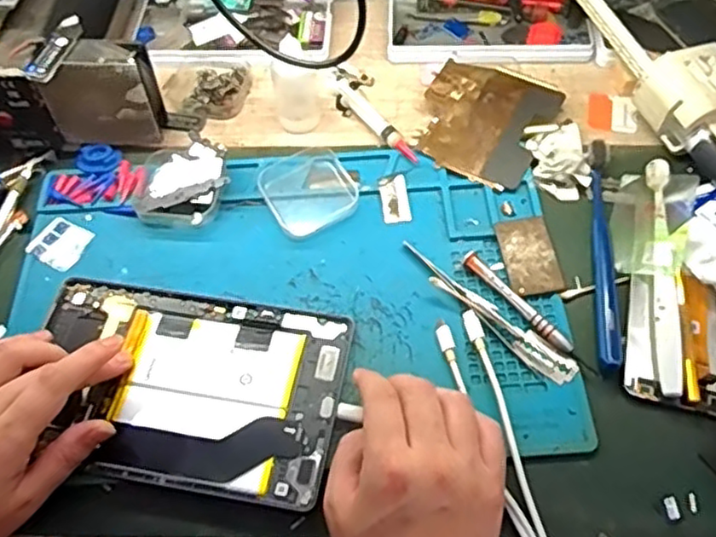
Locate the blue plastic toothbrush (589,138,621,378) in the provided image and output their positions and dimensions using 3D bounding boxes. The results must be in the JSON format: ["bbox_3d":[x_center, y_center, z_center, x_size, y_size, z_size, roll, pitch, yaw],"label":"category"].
[{"bbox_3d":[0.171,-0.014,0.482,0.016,0.015,0.186,6,58,6],"label":"blue plastic toothbrush"}]

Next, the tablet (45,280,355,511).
[{"bbox_3d":[-0.109,0.074,0.433,0.200,0.009,0.125,7,58,7],"label":"tablet"}]

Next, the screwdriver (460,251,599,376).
[{"bbox_3d":[0.114,0.028,0.457,0.010,0.011,0.114,-36,63,-18],"label":"screwdriver"}]

